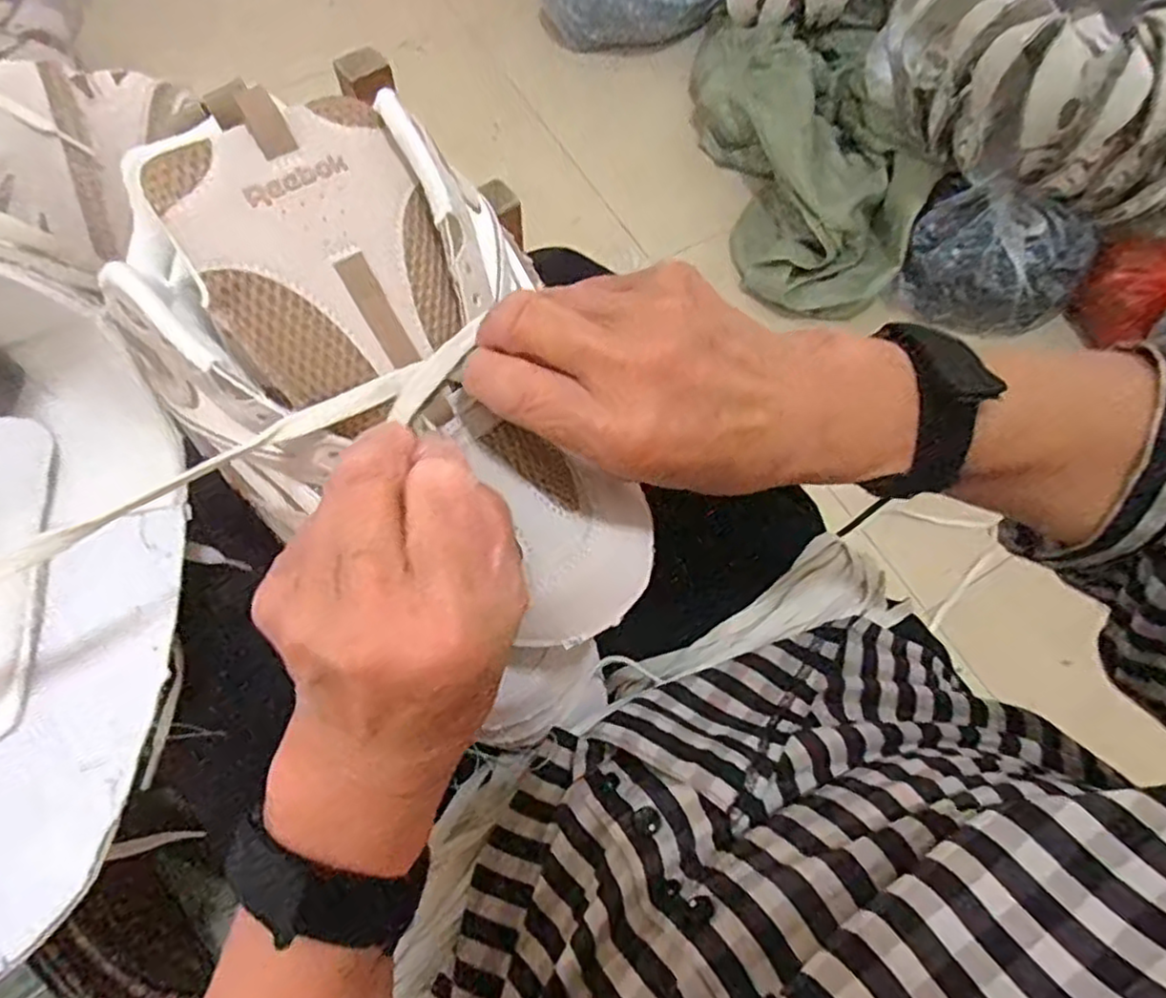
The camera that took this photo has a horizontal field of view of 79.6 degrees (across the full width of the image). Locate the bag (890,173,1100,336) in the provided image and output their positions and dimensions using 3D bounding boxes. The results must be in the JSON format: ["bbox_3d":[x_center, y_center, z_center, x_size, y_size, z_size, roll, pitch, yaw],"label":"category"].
[{"bbox_3d":[0.536,-0.309,0.914,0.221,0.152,0.127,26,69,9],"label":"bag"}]

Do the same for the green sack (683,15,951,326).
[{"bbox_3d":[0.327,-0.529,1.028,0.261,0.126,0.549,-3,67,-3],"label":"green sack"}]

